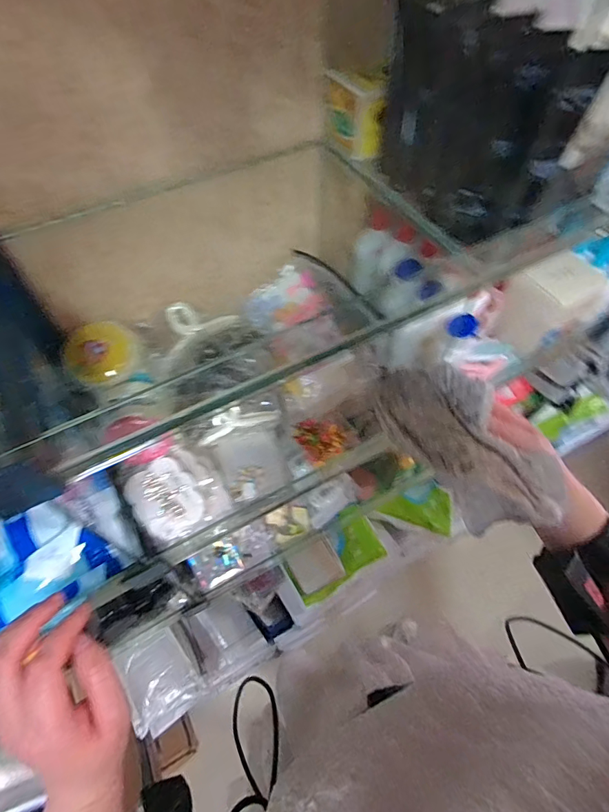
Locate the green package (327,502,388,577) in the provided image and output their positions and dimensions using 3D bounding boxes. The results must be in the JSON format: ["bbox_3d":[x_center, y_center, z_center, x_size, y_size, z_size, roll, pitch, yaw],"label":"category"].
[{"bbox_3d":[0.103,0.266,0.873,0.097,0.036,0.114,-23,61,-13],"label":"green package"}]

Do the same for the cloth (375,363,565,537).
[{"bbox_3d":[0.124,0.033,0.344,0.063,0.067,0.160,-38,79,-21],"label":"cloth"}]

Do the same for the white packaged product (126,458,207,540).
[{"bbox_3d":[-0.153,0.100,0.470,0.064,0.016,0.082,-38,65,-21],"label":"white packaged product"}]

